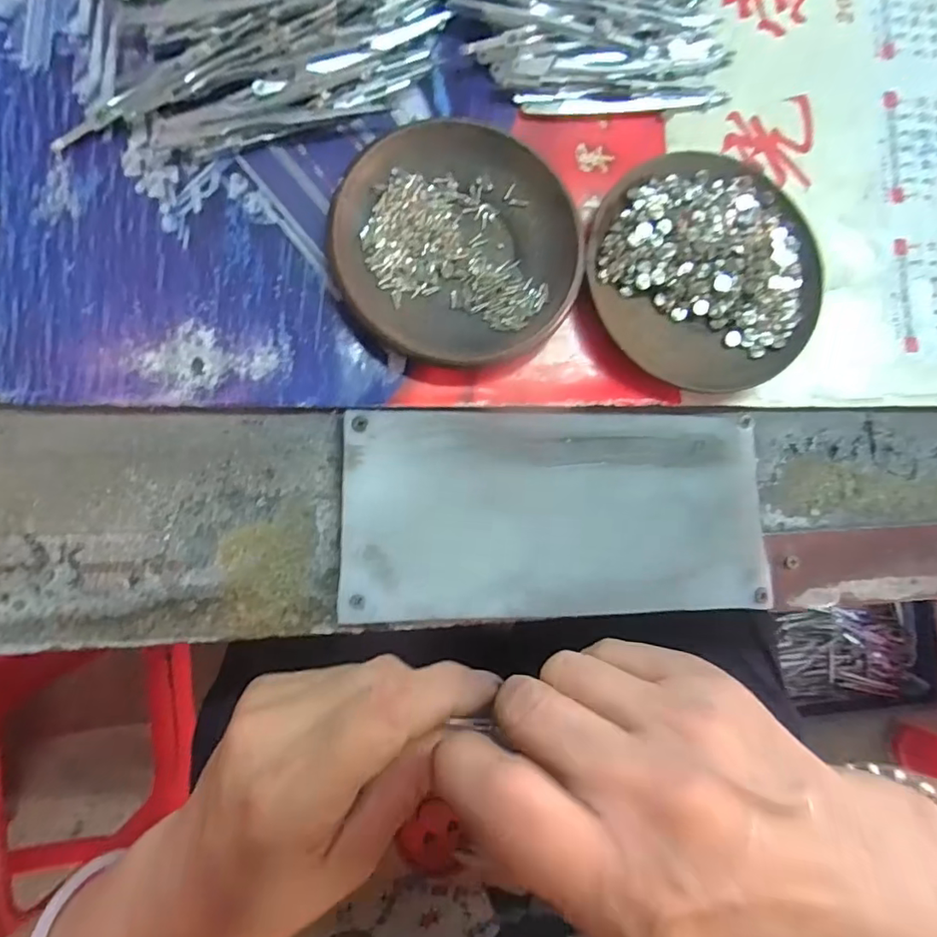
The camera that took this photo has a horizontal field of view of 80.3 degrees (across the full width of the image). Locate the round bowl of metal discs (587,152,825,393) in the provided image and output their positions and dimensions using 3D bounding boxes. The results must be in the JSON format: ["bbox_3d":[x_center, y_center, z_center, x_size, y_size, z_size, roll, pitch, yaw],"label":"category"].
[{"bbox_3d":[0.116,-0.096,0.271,0.108,0.019,0.114,0,87,-7],"label":"round bowl of metal discs"}]

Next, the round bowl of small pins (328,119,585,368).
[{"bbox_3d":[-0.005,-0.102,0.257,0.109,0.014,0.110,0,87,-7],"label":"round bowl of small pins"}]

